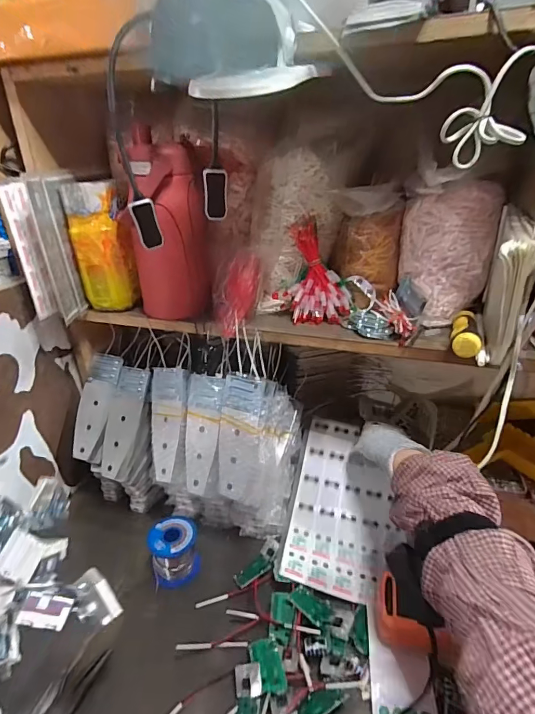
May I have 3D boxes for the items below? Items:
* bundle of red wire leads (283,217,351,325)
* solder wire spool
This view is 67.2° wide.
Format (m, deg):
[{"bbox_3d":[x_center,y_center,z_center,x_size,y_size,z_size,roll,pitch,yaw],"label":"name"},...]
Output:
[{"bbox_3d":[0.067,-0.106,0.515,0.081,0.117,0.046,7,27,12],"label":"bundle of red wire leads"},{"bbox_3d":[-0.124,0.259,0.538,0.061,0.065,0.058,0,26,0],"label":"solder wire spool"}]

